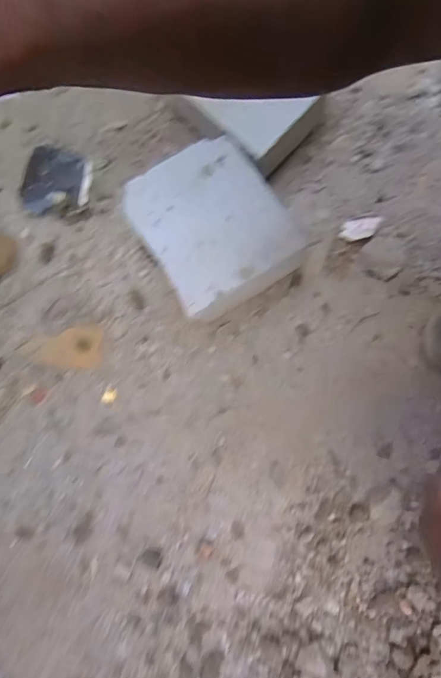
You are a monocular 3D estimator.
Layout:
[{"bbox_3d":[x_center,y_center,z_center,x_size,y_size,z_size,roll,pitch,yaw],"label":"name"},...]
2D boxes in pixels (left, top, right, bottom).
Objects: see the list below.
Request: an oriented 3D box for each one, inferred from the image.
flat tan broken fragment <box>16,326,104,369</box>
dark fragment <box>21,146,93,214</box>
[{"bbox_3d":[-0.212,0.011,0.534,0.106,0.004,0.055,0,77,-2],"label":"flat tan broken fragment"},{"bbox_3d":[-0.236,-0.225,0.580,0.091,0.014,0.097,0,77,-1],"label":"dark fragment"}]

